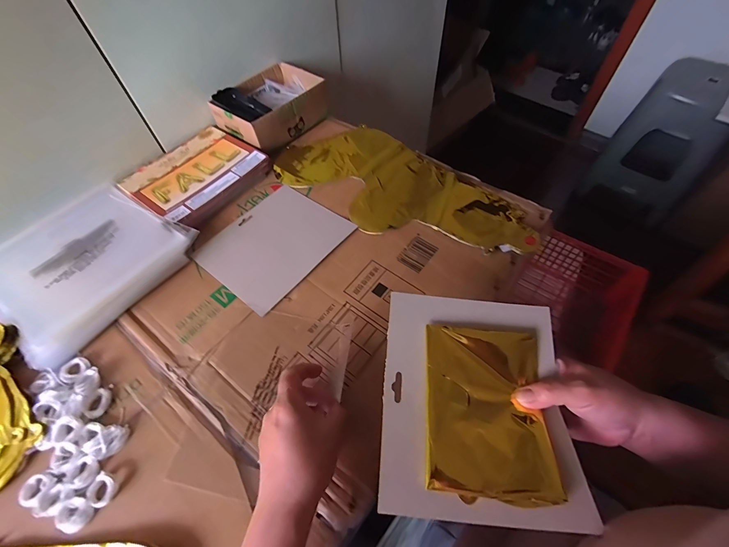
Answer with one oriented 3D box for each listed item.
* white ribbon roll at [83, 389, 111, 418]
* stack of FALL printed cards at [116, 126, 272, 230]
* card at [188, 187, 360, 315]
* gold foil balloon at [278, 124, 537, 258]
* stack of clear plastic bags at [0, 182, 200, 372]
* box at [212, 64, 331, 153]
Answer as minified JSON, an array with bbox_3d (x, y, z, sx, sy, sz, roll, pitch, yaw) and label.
[{"bbox_3d":[-0.296,0.145,0.368,0.022,0.009,0.031,8,58,7],"label":"white ribbon roll"},{"bbox_3d":[-0.283,-0.168,0.568,0.180,0.028,0.198,32,64,21],"label":"stack of FALL printed cards"},{"bbox_3d":[-0.134,-0.049,0.489,0.161,0.004,0.188,34,64,21],"label":"card"},{"bbox_3d":[0.055,-0.139,0.539,0.428,0.011,0.197,37,65,23],"label":"gold foil balloon"},{"bbox_3d":[-0.407,-0.026,0.468,0.255,0.034,0.222,28,62,19],"label":"stack of clear plastic bags"},{"bbox_3d":[-0.181,-0.323,0.642,0.151,0.068,0.187,36,65,22],"label":"box"}]

